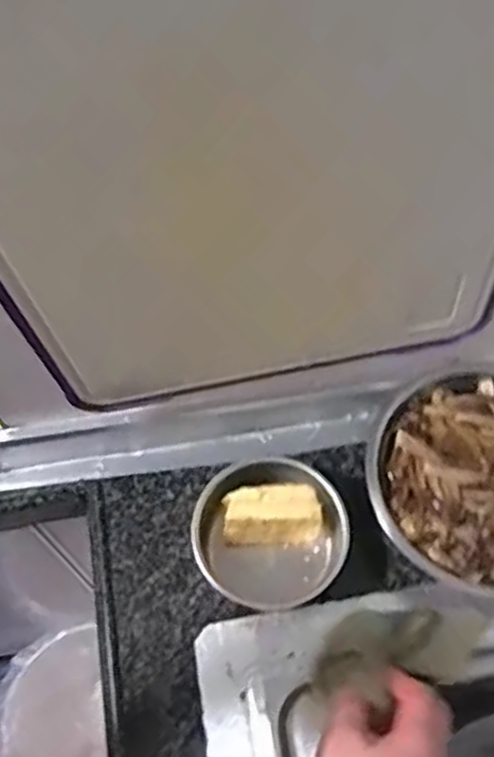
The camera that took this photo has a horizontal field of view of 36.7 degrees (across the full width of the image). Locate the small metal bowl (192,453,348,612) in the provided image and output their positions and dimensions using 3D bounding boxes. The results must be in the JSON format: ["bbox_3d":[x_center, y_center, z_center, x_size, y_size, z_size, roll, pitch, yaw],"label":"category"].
[{"bbox_3d":[0.018,0.120,0.579,0.107,0.049,0.108,0,63,1],"label":"small metal bowl"}]

